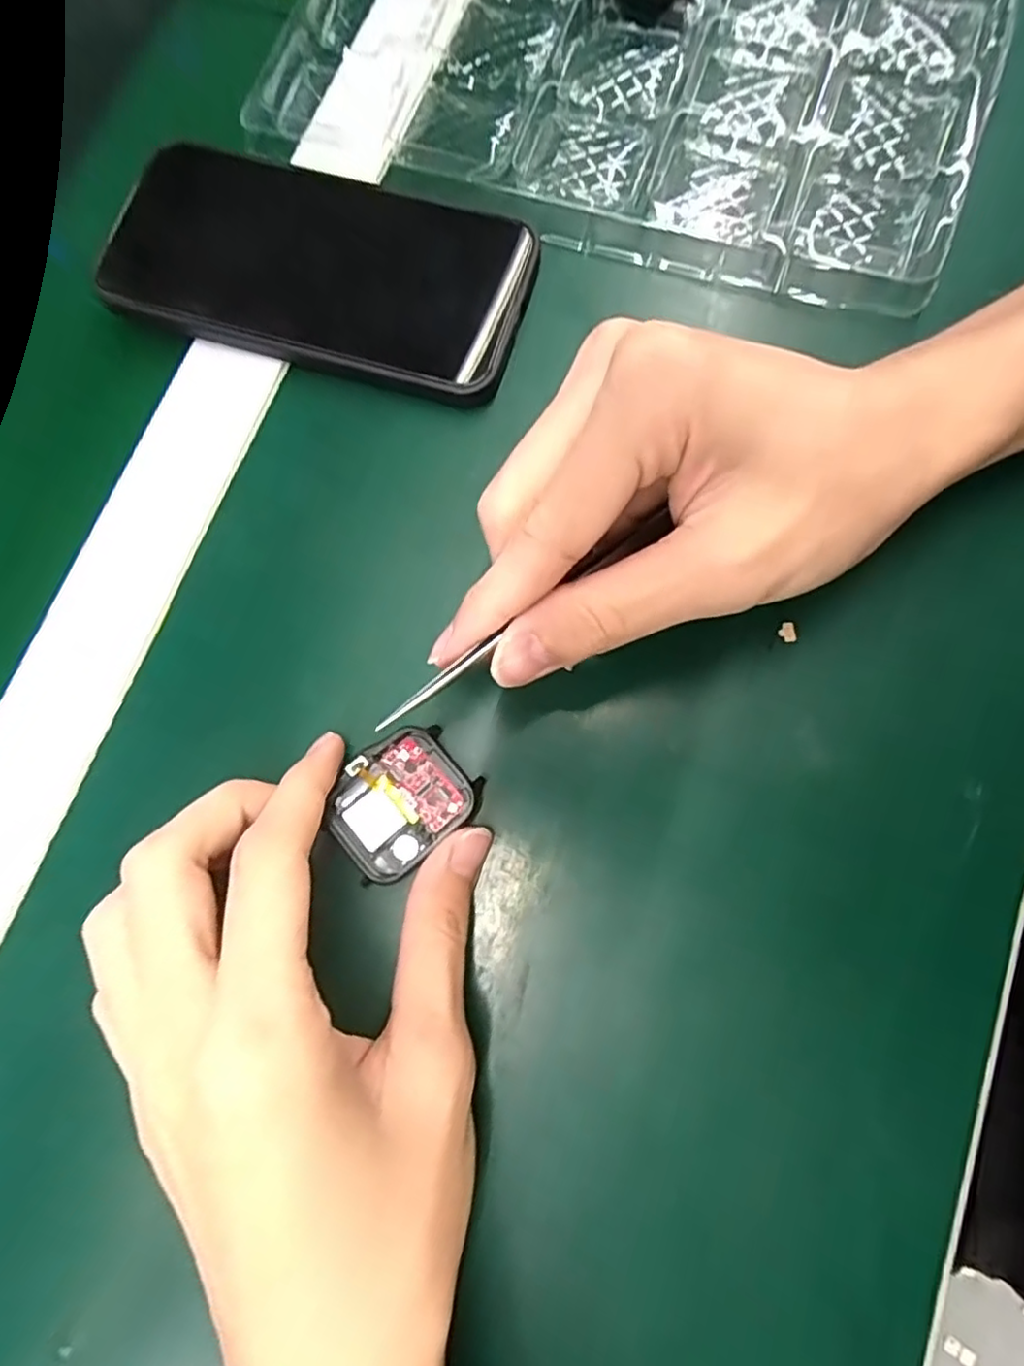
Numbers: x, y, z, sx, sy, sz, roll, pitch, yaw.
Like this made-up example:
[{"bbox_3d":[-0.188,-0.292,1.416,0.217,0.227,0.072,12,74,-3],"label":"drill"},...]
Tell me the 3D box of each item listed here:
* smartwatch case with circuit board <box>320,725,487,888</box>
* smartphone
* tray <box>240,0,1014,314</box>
[{"bbox_3d":[-0.036,0.038,0.209,0.046,0.008,0.037,-40,81,-7],"label":"smartwatch case with circuit board"},{"bbox_3d":[-0.073,-0.160,0.252,0.157,0.009,0.080,16,79,4],"label":"smartphone"},{"bbox_3d":[0.059,-0.299,0.278,0.279,0.023,0.266,17,79,7],"label":"tray"}]

